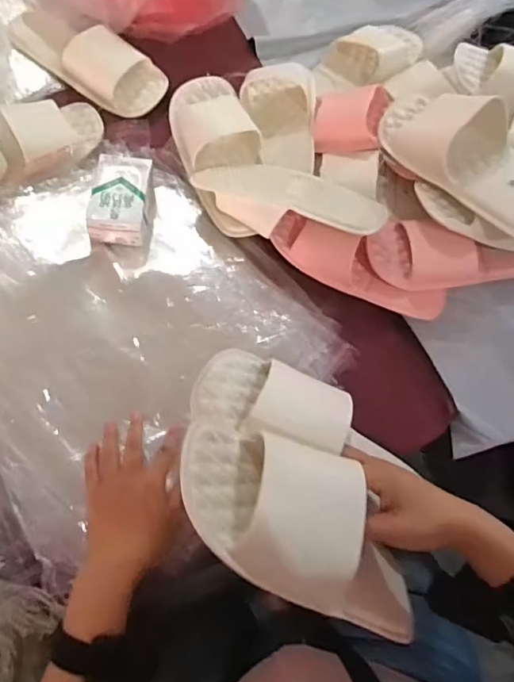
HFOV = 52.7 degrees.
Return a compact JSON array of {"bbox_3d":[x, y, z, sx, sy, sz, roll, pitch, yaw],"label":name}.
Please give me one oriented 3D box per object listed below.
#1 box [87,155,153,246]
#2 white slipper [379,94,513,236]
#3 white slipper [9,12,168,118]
[{"bbox_3d":[-0.167,-0.172,0.634,0.065,0.036,0.108,4,66,-1],"label":"box"},{"bbox_3d":[0.257,-0.217,0.612,0.113,0.070,0.267,-41,74,-18],"label":"white slipper"},{"bbox_3d":[-0.246,-0.408,0.739,0.250,0.049,0.101,29,68,9],"label":"white slipper"}]

